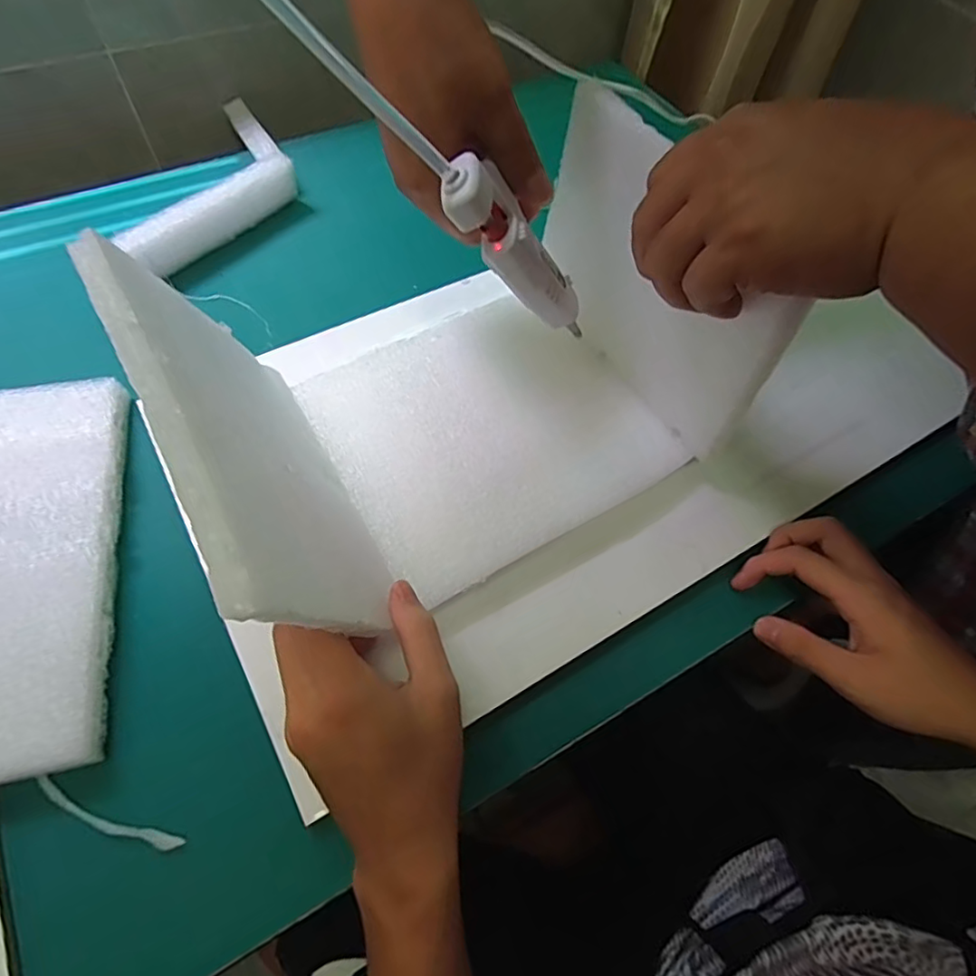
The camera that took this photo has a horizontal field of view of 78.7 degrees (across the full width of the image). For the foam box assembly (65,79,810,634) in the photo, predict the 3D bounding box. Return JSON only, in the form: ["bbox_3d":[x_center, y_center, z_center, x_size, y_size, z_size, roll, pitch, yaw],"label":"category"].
[{"bbox_3d":[-0.020,-0.068,0.327,0.283,0.149,0.202,-28,62,-20],"label":"foam box assembly"}]

